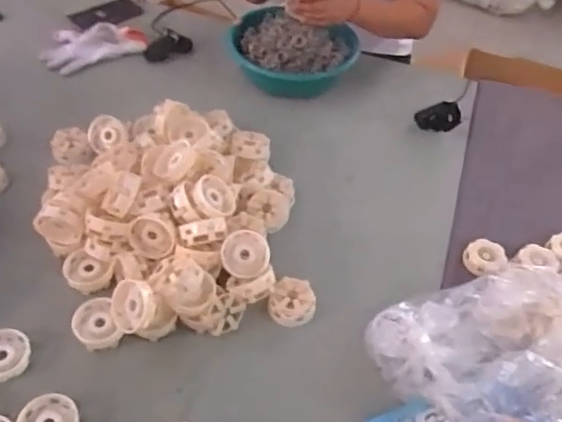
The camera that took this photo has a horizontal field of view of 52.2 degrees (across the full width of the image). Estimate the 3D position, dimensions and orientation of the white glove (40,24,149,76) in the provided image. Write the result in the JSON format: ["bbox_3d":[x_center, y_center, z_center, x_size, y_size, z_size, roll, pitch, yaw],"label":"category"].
[{"bbox_3d":[-0.403,-0.358,1.220,0.203,0.033,0.141,-20,52,-22],"label":"white glove"}]

